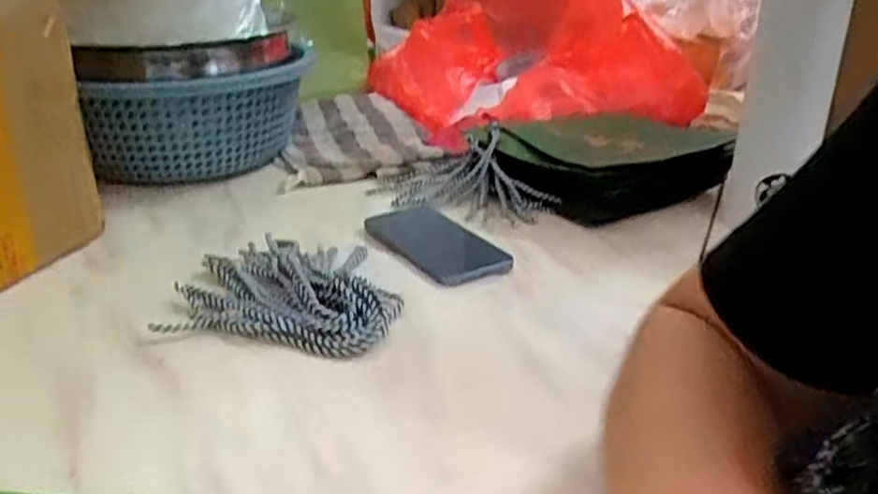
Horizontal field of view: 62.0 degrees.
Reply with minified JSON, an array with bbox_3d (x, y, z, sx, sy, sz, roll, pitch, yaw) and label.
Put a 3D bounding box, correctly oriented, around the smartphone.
[{"bbox_3d":[-0.007,-0.006,0.638,0.077,0.009,0.155,-12,29,-27],"label":"smartphone"}]

